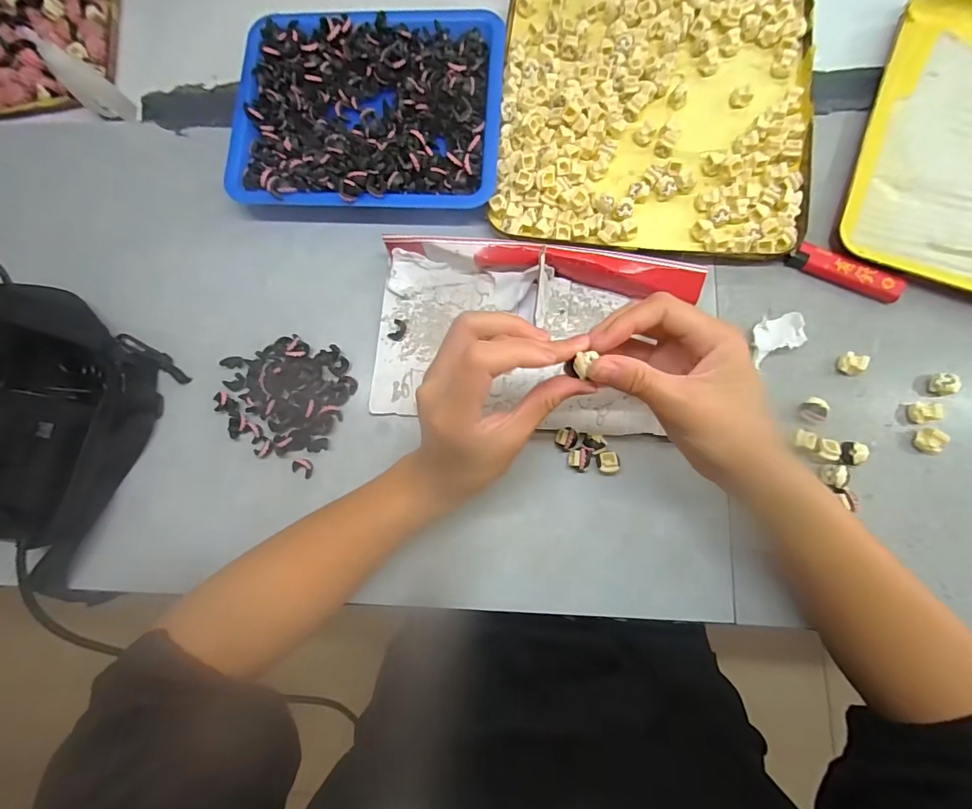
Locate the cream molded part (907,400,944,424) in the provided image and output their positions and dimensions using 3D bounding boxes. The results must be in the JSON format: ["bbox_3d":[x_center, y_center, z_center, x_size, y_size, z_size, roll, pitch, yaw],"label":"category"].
[{"bbox_3d":[0.307,0.005,0.306,0.015,0.014,0.014,-10,82,3],"label":"cream molded part"}]

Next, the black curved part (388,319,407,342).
[{"bbox_3d":[-0.069,-0.058,0.343,0.012,0.004,0.017,21,85,6],"label":"black curved part"}]

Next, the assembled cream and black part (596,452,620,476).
[{"bbox_3d":[0.087,0.042,0.315,0.016,0.010,0.016,0,83,4],"label":"assembled cream and black part"}]

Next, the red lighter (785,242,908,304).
[{"bbox_3d":[0.268,-0.098,0.327,0.078,0.013,0.021,25,85,7],"label":"red lighter"}]

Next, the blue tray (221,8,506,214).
[{"bbox_3d":[-0.097,-0.239,0.358,0.213,0.029,0.172,1,83,4],"label":"blue tray"}]

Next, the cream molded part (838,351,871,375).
[{"bbox_3d":[0.263,-0.029,0.314,0.011,0.017,0.016,-8,82,3],"label":"cream molded part"}]

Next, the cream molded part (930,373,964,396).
[{"bbox_3d":[0.323,-0.014,0.308,0.014,0.014,0.016,-10,82,3],"label":"cream molded part"}]

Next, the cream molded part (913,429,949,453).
[{"bbox_3d":[0.308,0.025,0.302,0.014,0.013,0.017,0,83,4],"label":"cream molded part"}]

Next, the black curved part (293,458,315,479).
[{"bbox_3d":[-0.140,0.047,0.331,0.017,0.009,0.013,29,86,7],"label":"black curved part"}]

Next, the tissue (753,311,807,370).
[{"bbox_3d":[0.212,-0.051,0.320,0.045,0.012,0.029,-30,82,0],"label":"tissue"}]

